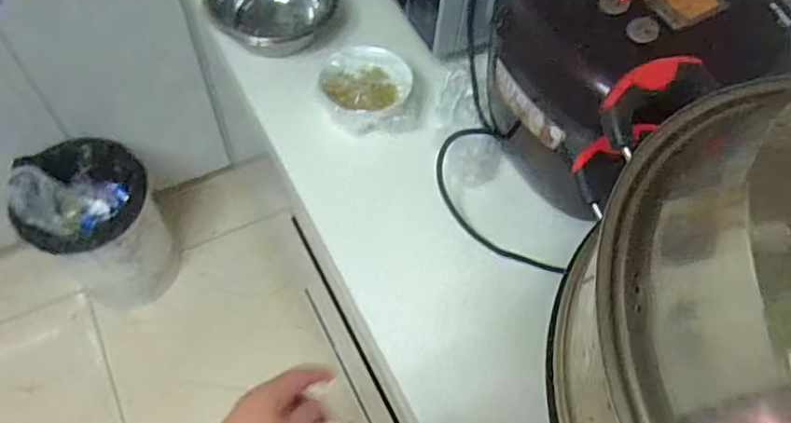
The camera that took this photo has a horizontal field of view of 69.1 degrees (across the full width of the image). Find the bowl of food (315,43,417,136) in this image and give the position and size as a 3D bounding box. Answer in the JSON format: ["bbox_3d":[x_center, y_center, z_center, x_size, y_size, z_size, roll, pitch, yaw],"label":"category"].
[{"bbox_3d":[-0.035,-0.147,0.706,0.114,0.045,0.127,-3,58,-6],"label":"bowl of food"}]

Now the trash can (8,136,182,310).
[{"bbox_3d":[-0.666,0.048,1.341,0.250,0.400,0.275,2,57,-3],"label":"trash can"}]

